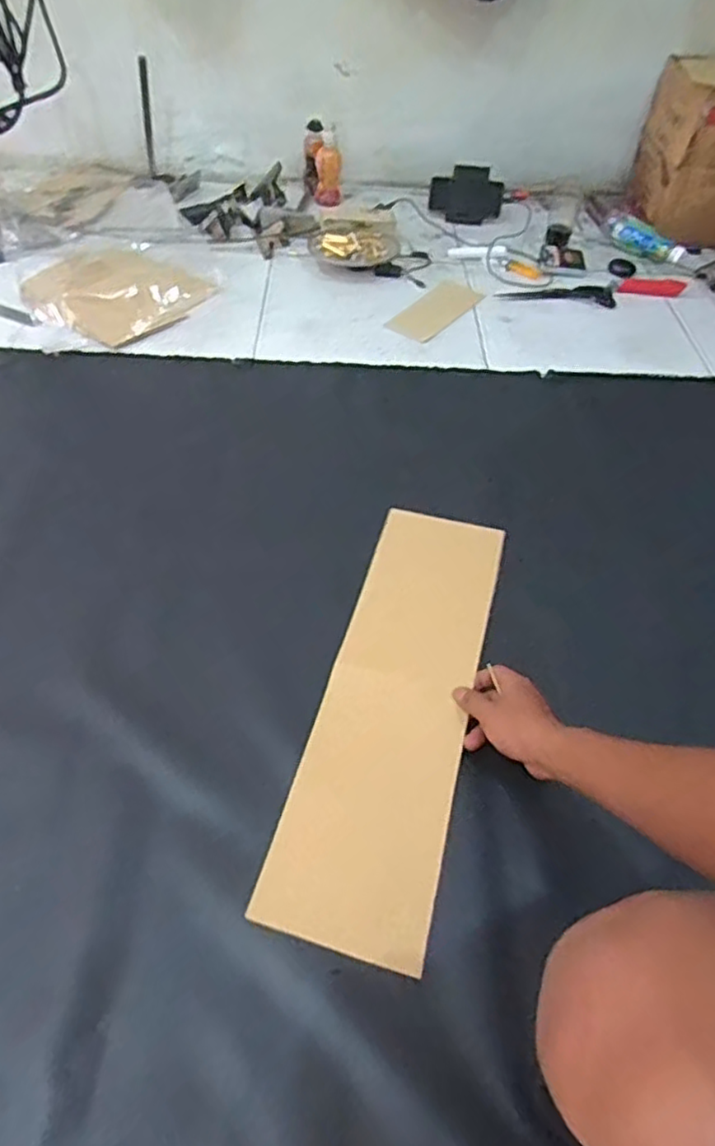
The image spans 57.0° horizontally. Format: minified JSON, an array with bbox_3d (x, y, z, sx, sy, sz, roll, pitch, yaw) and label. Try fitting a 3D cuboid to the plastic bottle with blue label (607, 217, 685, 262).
[{"bbox_3d":[0.621,-0.728,1.434,0.181,0.041,0.054,36,57,24],"label":"plastic bottle with blue label"}]

